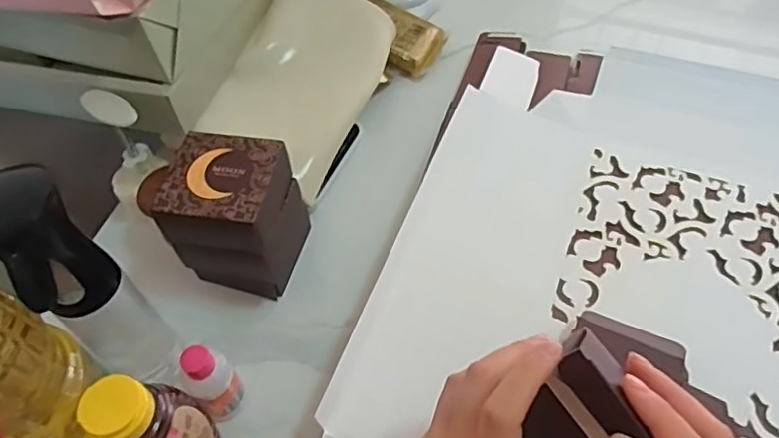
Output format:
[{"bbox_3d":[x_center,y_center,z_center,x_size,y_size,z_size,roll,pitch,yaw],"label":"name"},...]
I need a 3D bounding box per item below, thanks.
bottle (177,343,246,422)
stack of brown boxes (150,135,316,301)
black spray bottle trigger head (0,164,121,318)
[{"bbox_3d":[-0.141,0.134,0.486,0.031,0.089,0.035,23,58,18],"label":"bottle"},{"bbox_3d":[-0.135,-0.001,0.547,0.089,0.133,0.099,8,55,9],"label":"stack of brown boxes"},{"bbox_3d":[-0.214,0.021,0.384,0.050,0.102,0.054,-38,61,-22],"label":"black spray bottle trigger head"}]

